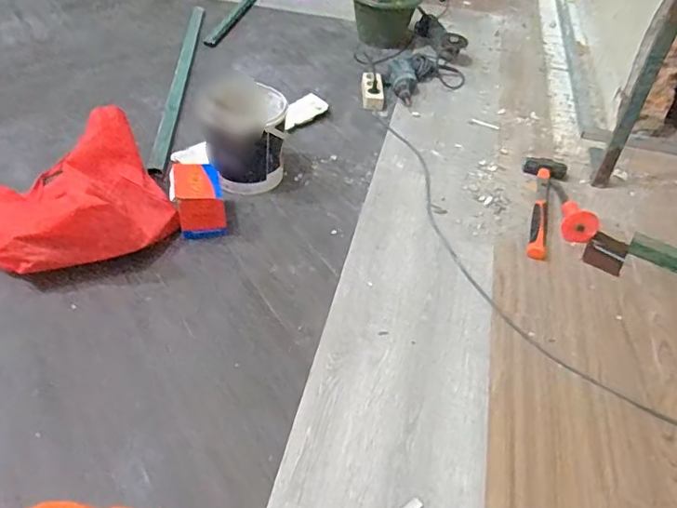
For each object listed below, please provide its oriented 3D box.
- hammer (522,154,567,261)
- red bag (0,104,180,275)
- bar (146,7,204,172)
[{"bbox_3d":[0.474,-0.123,1.271,0.104,0.036,0.349,19,48,12],"label":"hammer"},{"bbox_3d":[-0.539,-0.123,1.087,0.344,0.183,0.328,-19,51,-21],"label":"red bag"},{"bbox_3d":[-0.475,-0.539,1.615,0.045,0.033,0.949,0,47,-5],"label":"bar"}]

